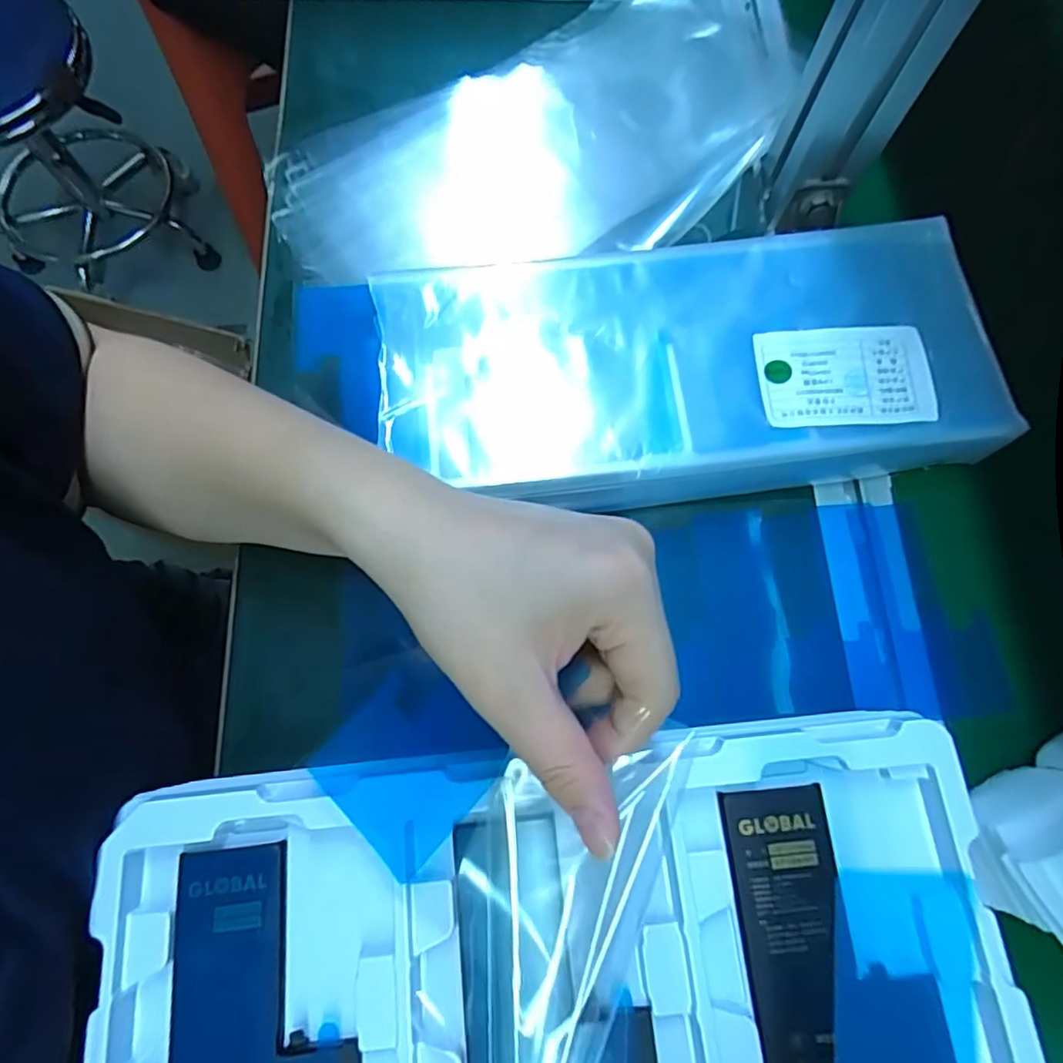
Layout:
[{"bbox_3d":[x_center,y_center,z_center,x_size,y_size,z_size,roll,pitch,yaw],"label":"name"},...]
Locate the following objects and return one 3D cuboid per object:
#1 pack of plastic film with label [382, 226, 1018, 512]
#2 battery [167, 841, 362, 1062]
[{"bbox_3d":[0.073,-0.083,0.299,0.293,0.048,0.132,-7,74,-4],"label":"pack of plastic film with label"},{"bbox_3d":[-0.096,0.173,0.205,0.064,0.004,0.112,-10,75,-5],"label":"battery"}]

